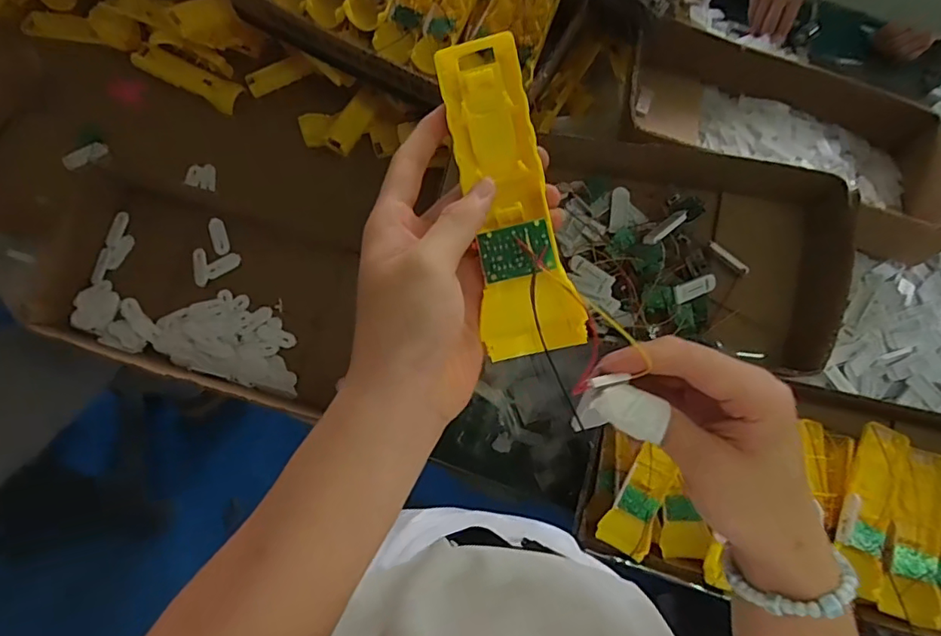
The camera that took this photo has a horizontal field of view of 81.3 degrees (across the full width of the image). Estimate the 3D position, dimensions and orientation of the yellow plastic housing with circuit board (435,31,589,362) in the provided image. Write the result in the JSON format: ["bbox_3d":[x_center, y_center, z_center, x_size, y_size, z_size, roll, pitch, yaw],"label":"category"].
[{"bbox_3d":[0.018,-0.063,0.280,0.044,0.022,0.163,-11,82,-6],"label":"yellow plastic housing with circuit board"}]

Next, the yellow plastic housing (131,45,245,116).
[{"bbox_3d":[-0.414,-0.354,0.804,0.158,0.025,0.044,25,71,6],"label":"yellow plastic housing"}]

